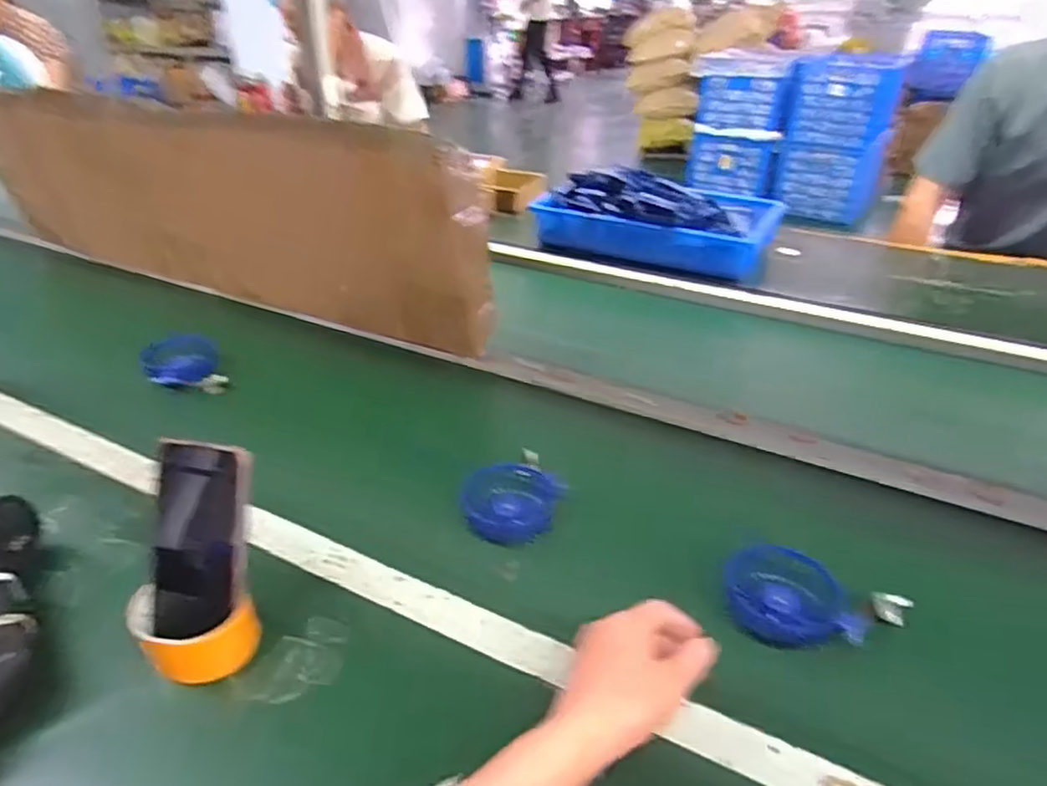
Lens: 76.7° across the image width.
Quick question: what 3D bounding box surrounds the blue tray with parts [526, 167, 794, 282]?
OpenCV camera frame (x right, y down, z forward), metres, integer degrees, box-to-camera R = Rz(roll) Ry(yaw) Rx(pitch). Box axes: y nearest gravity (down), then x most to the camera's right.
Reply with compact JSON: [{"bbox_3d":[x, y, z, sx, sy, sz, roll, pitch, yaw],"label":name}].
[{"bbox_3d":[0.256,-0.334,1.287,0.442,0.154,0.277,12,34,19],"label":"blue tray with parts"}]

